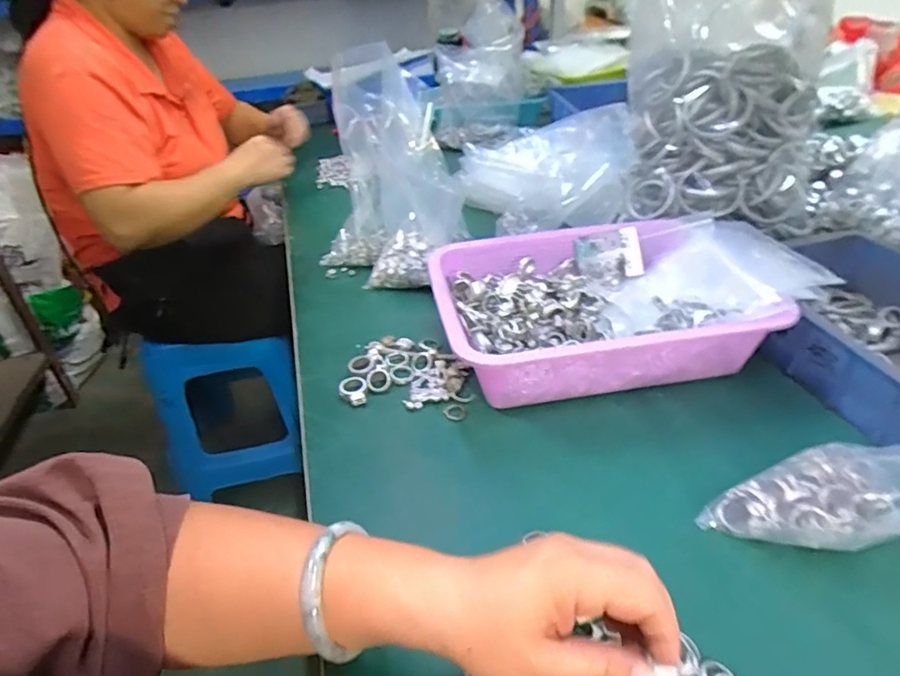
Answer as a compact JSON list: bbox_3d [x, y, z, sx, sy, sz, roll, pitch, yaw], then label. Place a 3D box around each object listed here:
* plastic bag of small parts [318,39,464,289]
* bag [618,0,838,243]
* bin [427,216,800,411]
[{"bbox_3d":[-0.088,-0.232,0.735,0.167,0.227,0.270,-10,36,-7],"label":"plastic bag of small parts"},{"bbox_3d":[0.315,-0.279,0.645,0.225,0.274,0.131,8,37,17],"label":"bag"},{"bbox_3d":[0.143,-0.029,0.556,0.288,0.087,0.212,-9,36,-5],"label":"bin"}]

